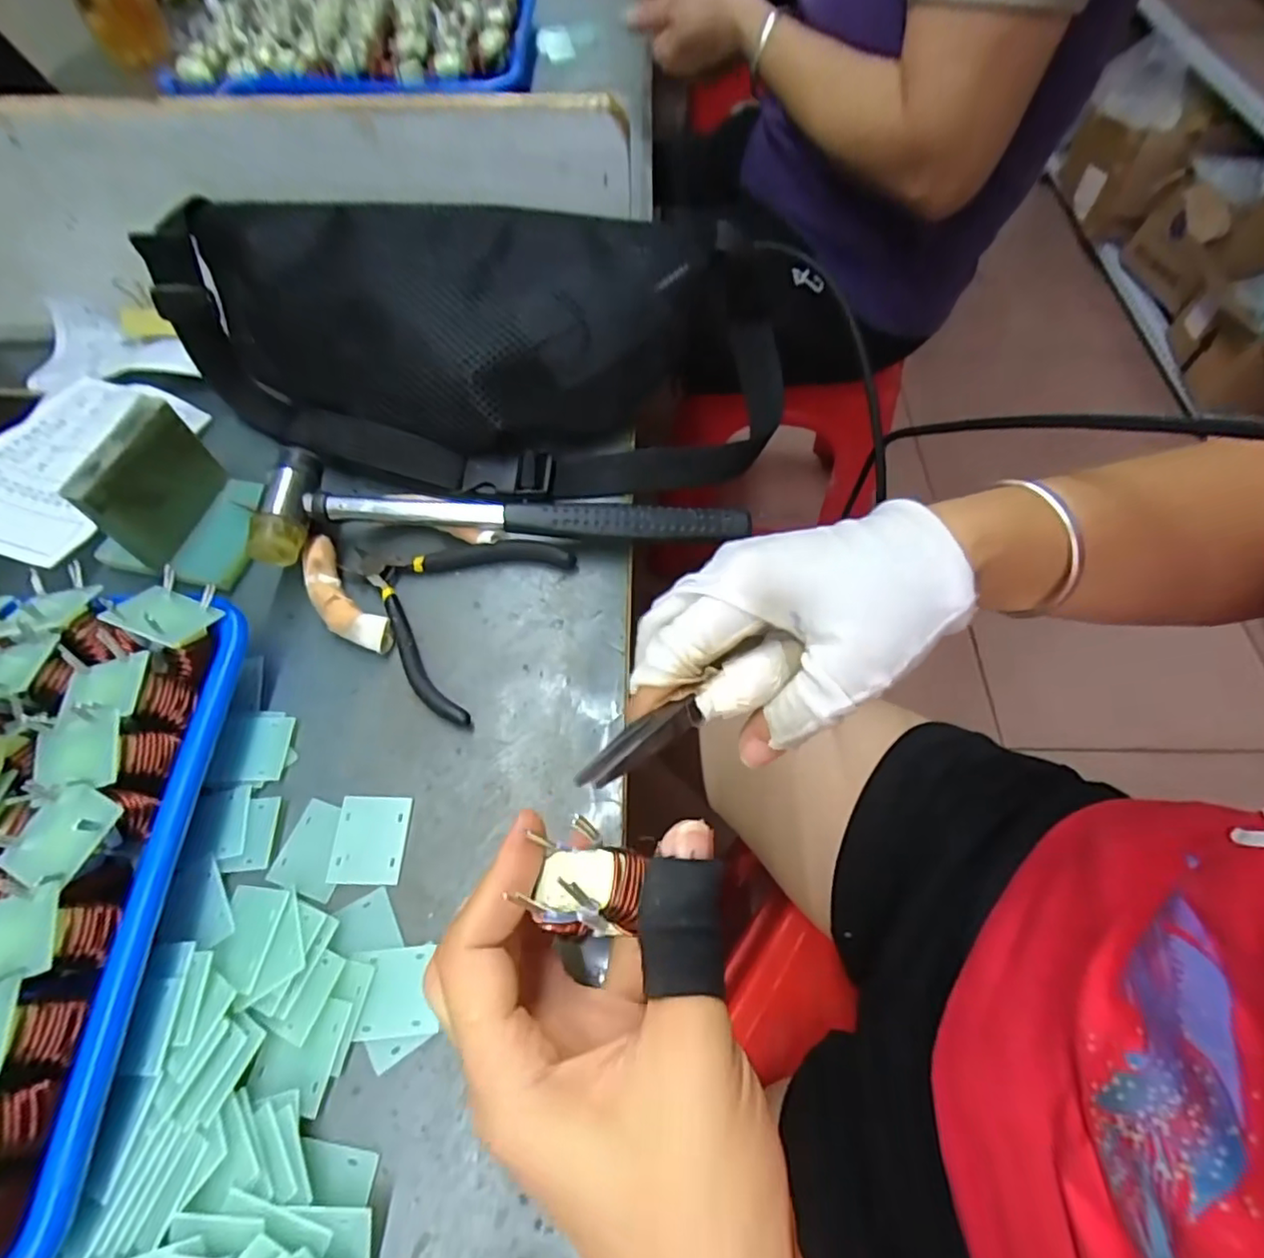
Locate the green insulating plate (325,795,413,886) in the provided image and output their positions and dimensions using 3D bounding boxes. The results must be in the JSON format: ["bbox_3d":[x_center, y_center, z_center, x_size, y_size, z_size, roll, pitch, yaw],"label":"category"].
[{"bbox_3d":[-0.109,0.087,0.260,0.028,0.004,0.035,1,61,0],"label":"green insulating plate"}]

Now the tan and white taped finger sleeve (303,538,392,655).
[{"bbox_3d":[-0.146,-0.015,0.314,0.024,0.016,0.074,-36,67,-18],"label":"tan and white taped finger sleeve"}]

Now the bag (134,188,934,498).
[{"bbox_3d":[-0.080,-0.160,0.355,0.374,0.074,0.162,-3,61,-1],"label":"bag"}]

